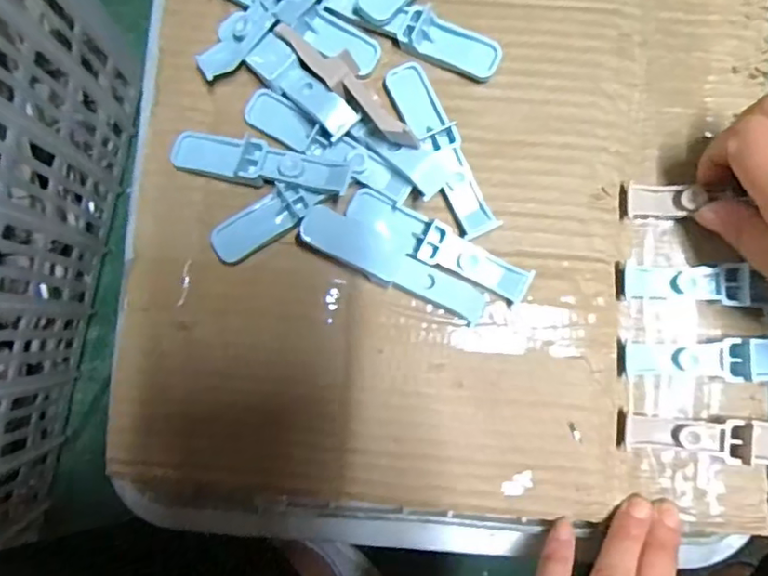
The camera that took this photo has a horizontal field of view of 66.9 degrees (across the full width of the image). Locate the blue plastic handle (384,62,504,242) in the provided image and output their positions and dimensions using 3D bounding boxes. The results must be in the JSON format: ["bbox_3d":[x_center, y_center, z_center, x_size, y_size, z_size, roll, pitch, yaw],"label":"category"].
[{"bbox_3d":[0.030,-0.073,0.303,0.021,0.014,0.098,-25,84,-1],"label":"blue plastic handle"}]

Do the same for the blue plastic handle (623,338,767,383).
[{"bbox_3d":[0.172,0.036,0.291,0.096,0.016,0.021,1,84,2],"label":"blue plastic handle"}]

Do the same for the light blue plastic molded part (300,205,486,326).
[{"bbox_3d":[0.006,-0.013,0.295,0.098,0.018,0.026,27,86,4],"label":"light blue plastic molded part"}]

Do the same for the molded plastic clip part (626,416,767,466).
[{"bbox_3d":[0.172,0.076,0.290,0.099,0.014,0.021,5,84,2],"label":"molded plastic clip part"}]

